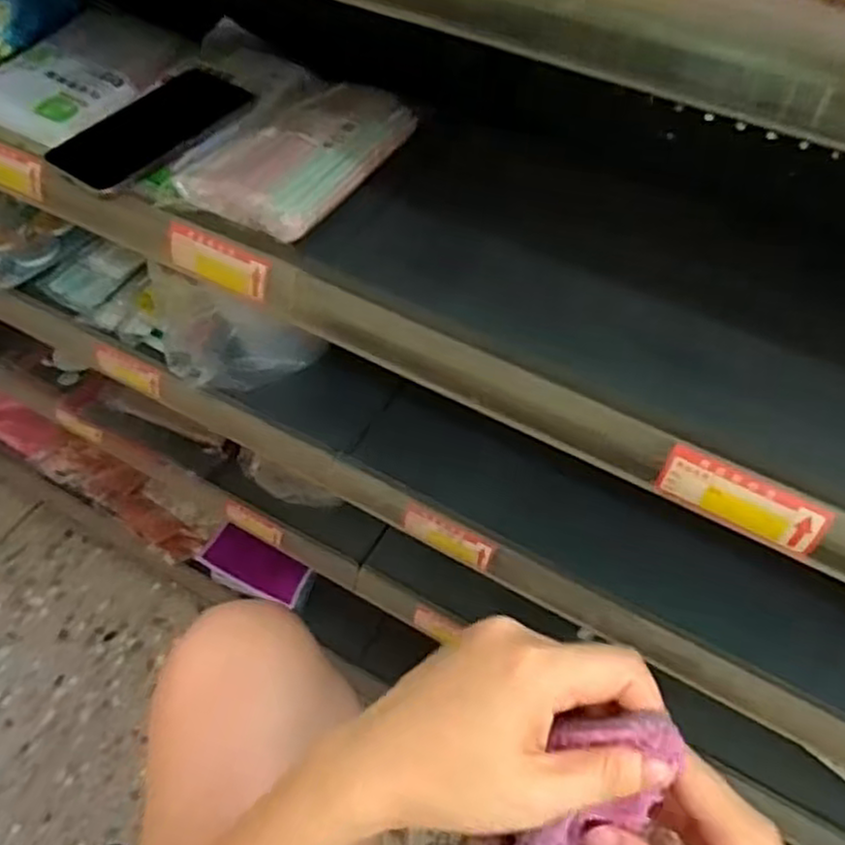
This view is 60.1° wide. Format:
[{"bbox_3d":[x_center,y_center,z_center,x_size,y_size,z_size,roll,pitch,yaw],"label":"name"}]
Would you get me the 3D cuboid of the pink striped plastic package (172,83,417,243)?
[{"bbox_3d":[-0.092,-0.222,0.574,0.111,0.027,0.197,27,59,18],"label":"pink striped plastic package"}]

